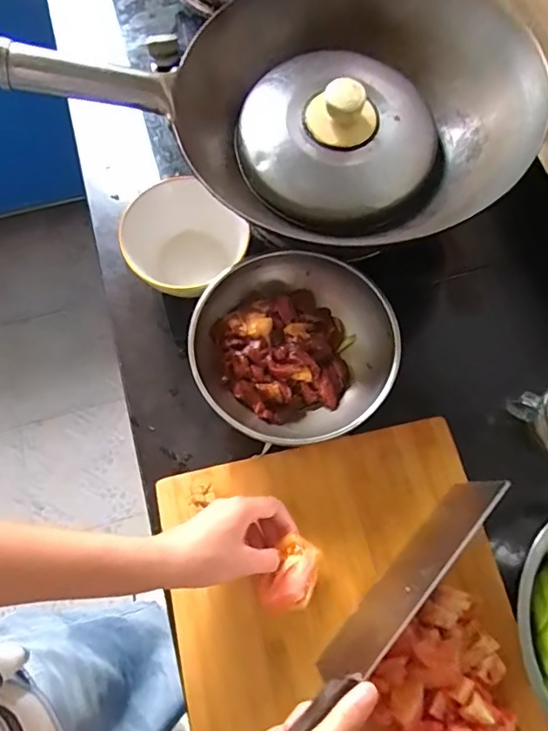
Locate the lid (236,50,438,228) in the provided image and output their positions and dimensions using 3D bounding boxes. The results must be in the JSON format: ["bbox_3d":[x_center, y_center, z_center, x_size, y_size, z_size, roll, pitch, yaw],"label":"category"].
[{"bbox_3d":[0.067,-0.248,0.549,0.205,0.061,0.190,0,71,0],"label":"lid"}]

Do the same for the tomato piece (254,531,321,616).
[{"bbox_3d":[0.015,0.184,0.451,0.046,0.018,0.065,31,73,10],"label":"tomato piece"}]

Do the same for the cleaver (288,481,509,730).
[{"bbox_3d":[0.079,0.208,0.418,0.017,0.106,0.304,41,74,13],"label":"cleaver"}]

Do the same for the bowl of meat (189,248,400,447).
[{"bbox_3d":[0.018,-0.021,0.514,0.187,0.081,0.182,0,71,0],"label":"bowl of meat"}]

